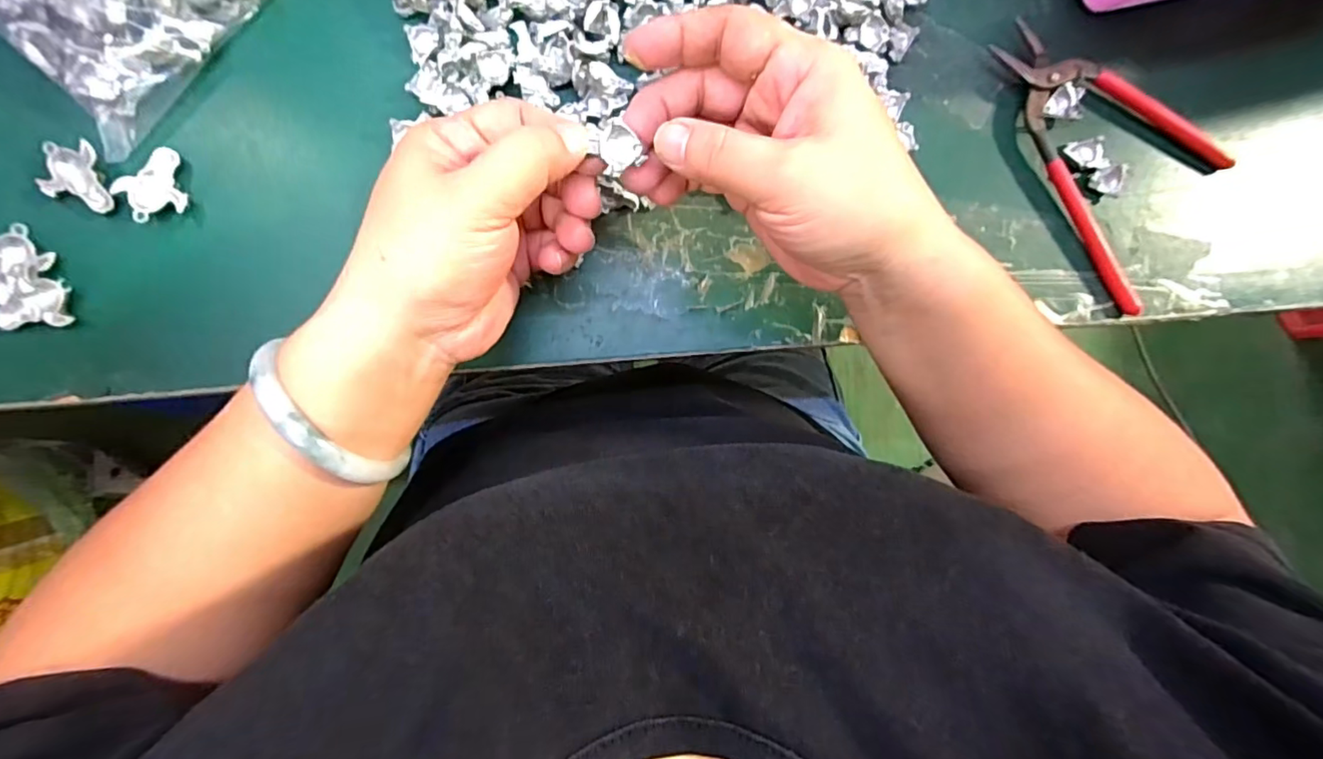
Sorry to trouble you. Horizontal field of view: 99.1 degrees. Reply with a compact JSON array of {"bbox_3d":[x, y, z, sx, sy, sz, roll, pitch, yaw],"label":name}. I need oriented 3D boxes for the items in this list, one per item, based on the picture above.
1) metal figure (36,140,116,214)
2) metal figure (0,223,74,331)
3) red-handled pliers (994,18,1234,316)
[{"bbox_3d":[-0.269,-0.095,0.260,0.030,0.006,0.028,0,89,-5],"label":"metal figure"},{"bbox_3d":[-0.289,-0.046,0.256,0.029,0.009,0.046,-12,90,-5],"label":"metal figure"},{"bbox_3d":[0.256,-0.133,0.313,0.101,0.013,0.162,-34,92,-5],"label":"red-handled pliers"}]

